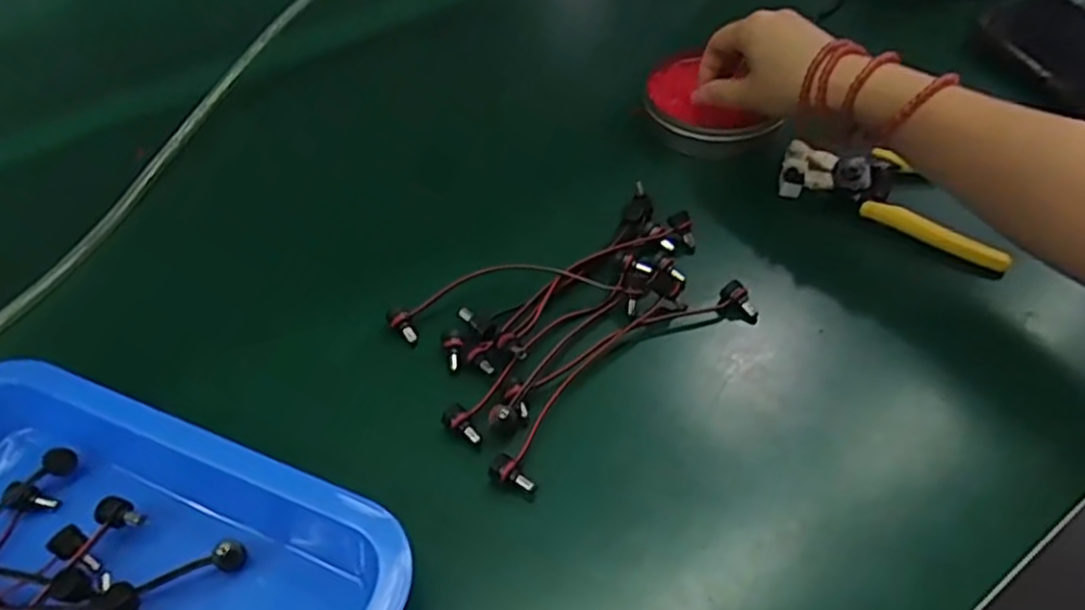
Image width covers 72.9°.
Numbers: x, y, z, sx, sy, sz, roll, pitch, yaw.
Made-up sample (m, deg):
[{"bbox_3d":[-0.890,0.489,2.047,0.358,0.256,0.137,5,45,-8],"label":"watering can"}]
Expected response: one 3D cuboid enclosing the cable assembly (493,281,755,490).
[{"bbox_3d":[0.040,0.032,0.380,0.173,0.008,0.042,-35,56,-24],"label":"cable assembly"}]

